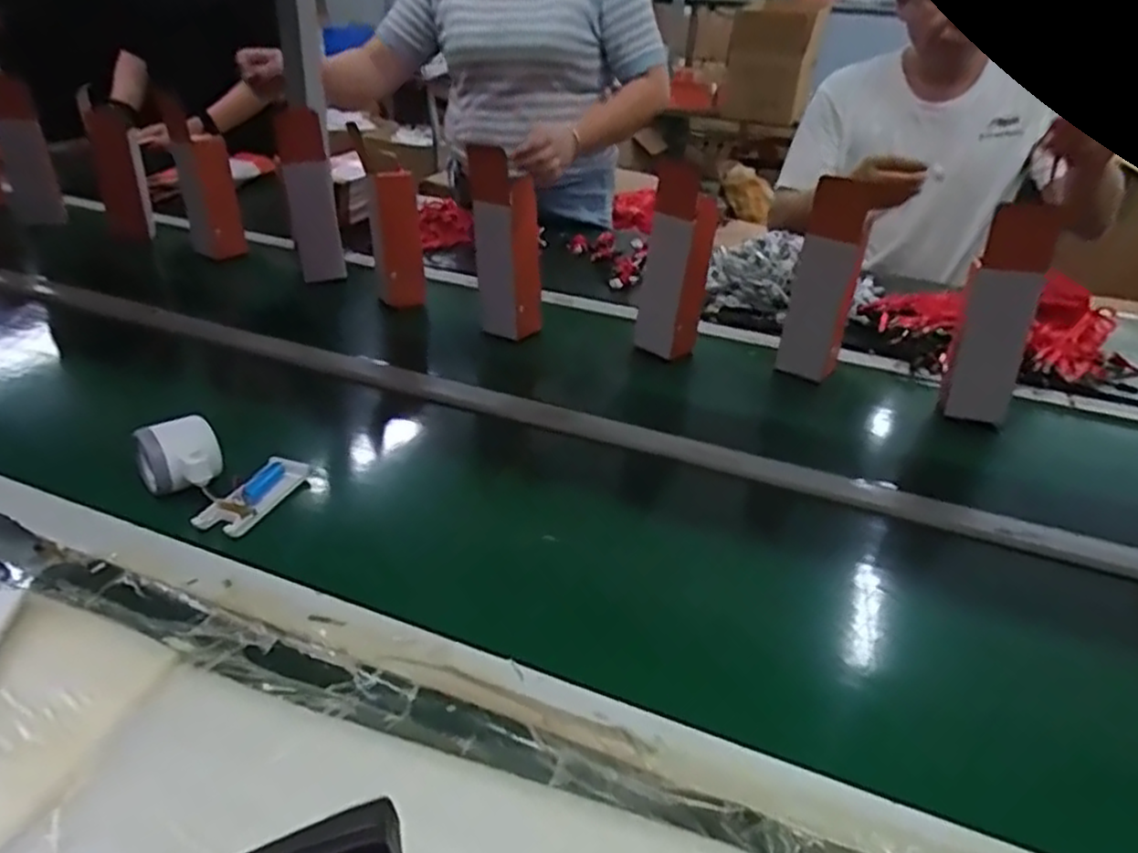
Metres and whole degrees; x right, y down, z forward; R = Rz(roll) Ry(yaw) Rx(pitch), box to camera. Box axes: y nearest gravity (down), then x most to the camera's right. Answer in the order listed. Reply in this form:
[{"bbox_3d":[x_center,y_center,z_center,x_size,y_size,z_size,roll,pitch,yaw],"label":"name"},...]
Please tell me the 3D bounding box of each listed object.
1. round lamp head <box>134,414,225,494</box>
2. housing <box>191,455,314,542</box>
[{"bbox_3d":[-0.326,0.026,0.605,0.063,0.049,0.057,-10,32,-24],"label":"round lamp head"},{"bbox_3d":[-0.262,0.056,0.611,0.043,0.019,0.101,11,30,12],"label":"housing"}]

